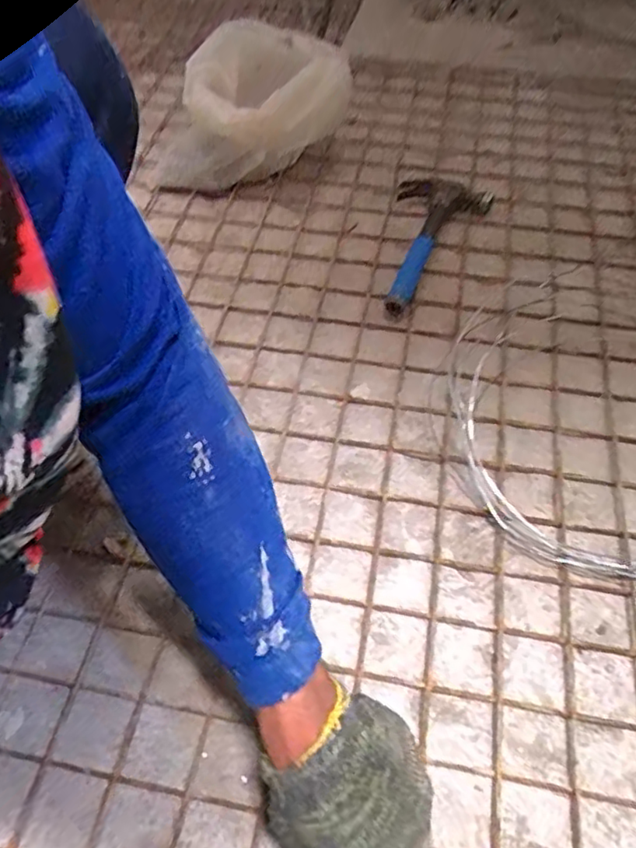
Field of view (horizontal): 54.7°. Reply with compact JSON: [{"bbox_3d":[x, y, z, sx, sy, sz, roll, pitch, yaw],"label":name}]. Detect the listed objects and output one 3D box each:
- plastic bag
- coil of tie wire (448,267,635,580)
[{"bbox_3d":[-0.085,-0.420,0.843,0.249,0.174,0.138,-32,59,-21],"label":"plastic bag"},{"bbox_3d":[0.268,-0.006,0.619,0.311,0.043,0.353,-36,61,-24],"label":"coil of tie wire"}]

